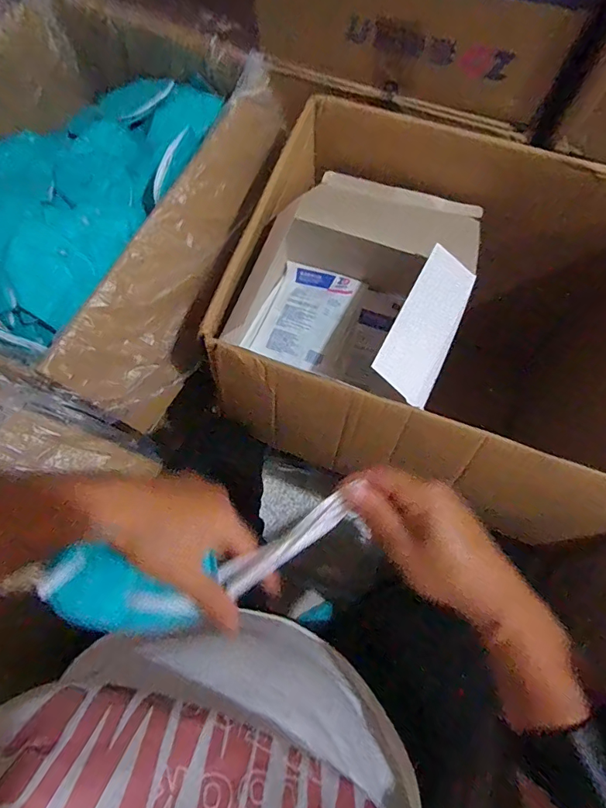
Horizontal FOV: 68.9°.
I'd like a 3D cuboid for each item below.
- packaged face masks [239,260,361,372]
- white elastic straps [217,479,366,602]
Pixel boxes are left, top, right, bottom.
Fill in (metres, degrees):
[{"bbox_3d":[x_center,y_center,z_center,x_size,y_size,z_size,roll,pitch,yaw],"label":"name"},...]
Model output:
[{"bbox_3d":[-0.004,-0.136,0.666,0.118,0.015,0.161,27,76,9],"label":"packaged face masks"},{"bbox_3d":[-0.013,0.098,0.307,0.101,0.013,0.021,-35,75,0],"label":"white elastic straps"}]

